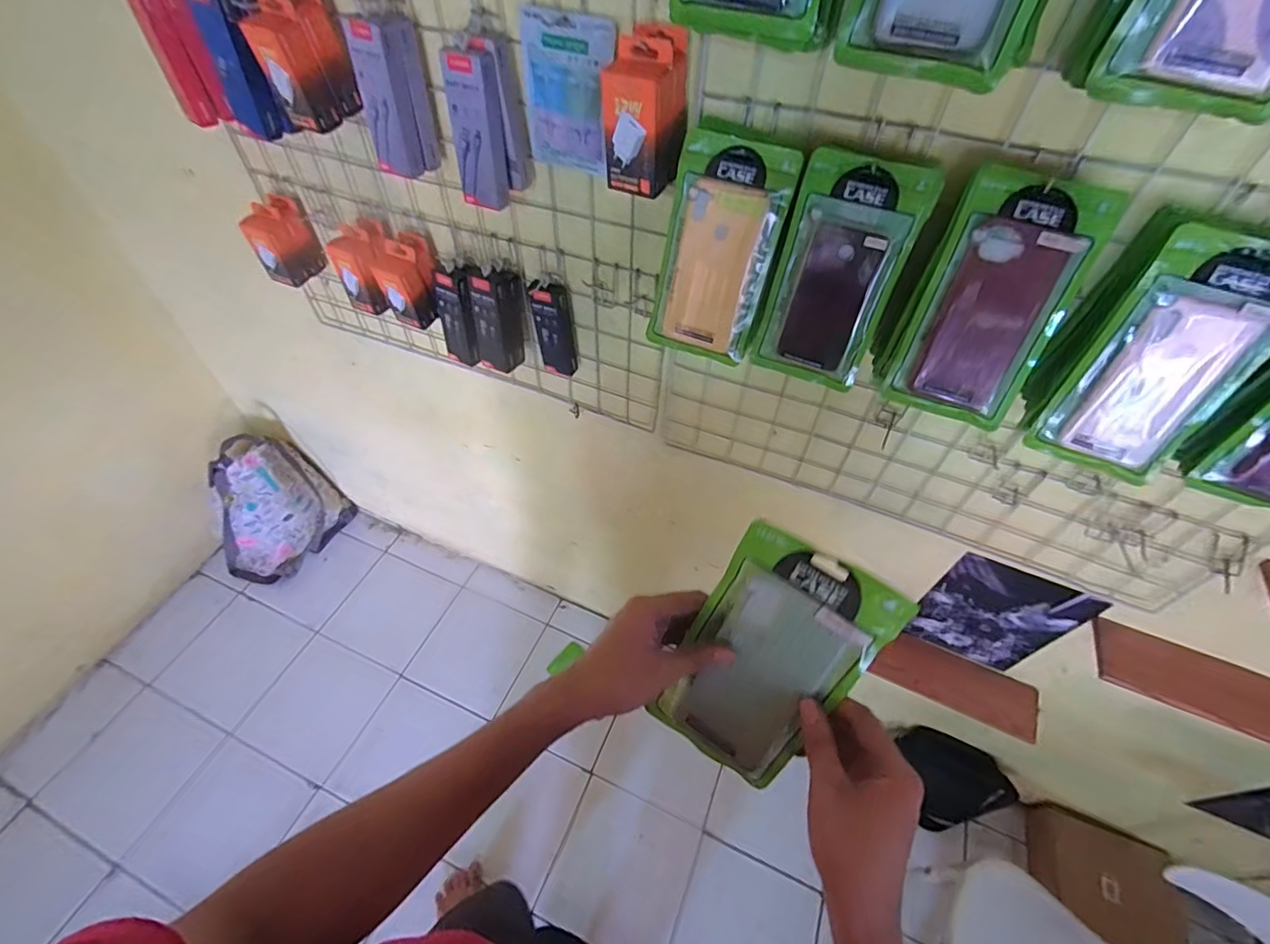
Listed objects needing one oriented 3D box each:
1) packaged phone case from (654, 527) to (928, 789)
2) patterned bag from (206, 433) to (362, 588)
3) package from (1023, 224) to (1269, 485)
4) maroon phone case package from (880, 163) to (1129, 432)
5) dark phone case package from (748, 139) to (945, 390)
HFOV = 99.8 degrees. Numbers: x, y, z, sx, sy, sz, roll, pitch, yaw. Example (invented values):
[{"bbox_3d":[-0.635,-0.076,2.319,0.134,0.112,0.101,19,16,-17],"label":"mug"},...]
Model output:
[{"bbox_3d":[0.092,0.140,0.385,0.110,0.194,0.010,30,24,14],"label":"packaged phone case"},{"bbox_3d":[-1.075,0.104,1.588,0.165,0.395,0.364,32,56,20],"label":"patterned bag"},{"bbox_3d":[0.458,-0.090,0.464,0.111,0.207,0.015,26,36,18],"label":"package"},{"bbox_3d":[0.322,-0.149,0.484,0.113,0.209,0.012,21,27,14],"label":"maroon phone case package"},{"bbox_3d":[0.196,-0.190,0.527,0.114,0.208,0.014,22,31,14],"label":"dark phone case package"}]

